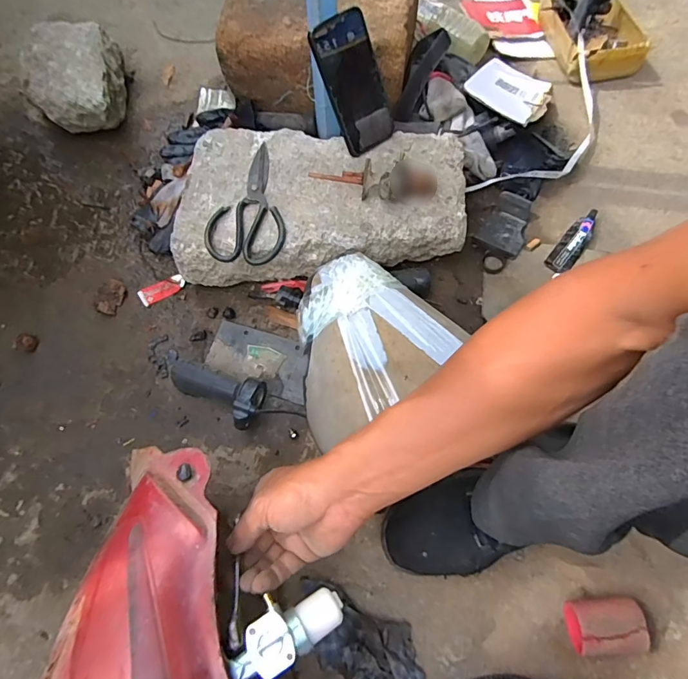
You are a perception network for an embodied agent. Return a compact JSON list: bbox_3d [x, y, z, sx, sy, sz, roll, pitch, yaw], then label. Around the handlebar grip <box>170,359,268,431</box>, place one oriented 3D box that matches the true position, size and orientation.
[{"bbox_3d":[-0.170,0.067,0.612,0.142,0.057,0.067,26,69,10],"label":"handlebar grip"}]

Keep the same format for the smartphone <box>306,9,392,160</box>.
[{"bbox_3d":[0.017,-0.346,0.617,0.082,0.169,0.013,-30,37,-3],"label":"smartphone"}]

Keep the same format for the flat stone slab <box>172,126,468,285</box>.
[{"bbox_3d":[-0.029,-0.199,0.675,0.404,0.122,0.237,4,67,3],"label":"flat stone slab"}]

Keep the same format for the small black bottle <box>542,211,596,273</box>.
[{"bbox_3d":[0.358,-0.154,0.699,0.037,0.020,0.128,36,72,15],"label":"small black bottle"}]

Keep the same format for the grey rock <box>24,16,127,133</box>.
[{"bbox_3d":[-0.474,-0.456,0.799,0.153,0.100,0.191,-3,67,0],"label":"grey rock"}]

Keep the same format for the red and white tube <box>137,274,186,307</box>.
[{"bbox_3d":[-0.288,-0.080,0.715,0.071,0.005,0.032,-29,69,-10],"label":"red and white tube"}]

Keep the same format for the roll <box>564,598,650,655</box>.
[{"bbox_3d":[0.281,0.310,0.491,0.077,0.048,0.052,-5,67,-1],"label":"roll"}]

